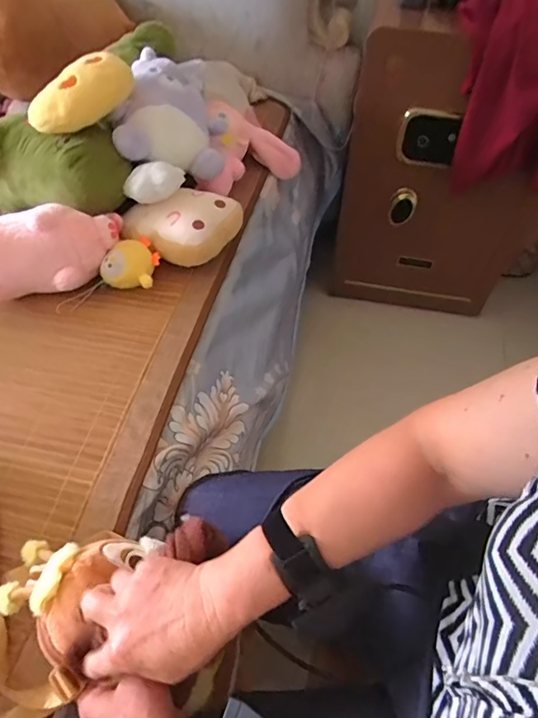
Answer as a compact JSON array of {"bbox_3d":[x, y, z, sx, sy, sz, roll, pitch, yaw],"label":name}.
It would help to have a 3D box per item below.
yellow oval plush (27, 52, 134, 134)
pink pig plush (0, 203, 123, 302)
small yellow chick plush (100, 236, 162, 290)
[{"bbox_3d":[-0.279,-0.393,0.703,0.160,0.063,0.066,-39,61,-11],"label":"yellow oval plush"},{"bbox_3d":[-0.337,-0.167,0.699,0.222,0.097,0.088,-15,54,-11],"label":"pink pig plush"},{"bbox_3d":[-0.215,-0.152,0.753,0.077,0.061,0.083,0,52,0],"label":"small yellow chick plush"}]

